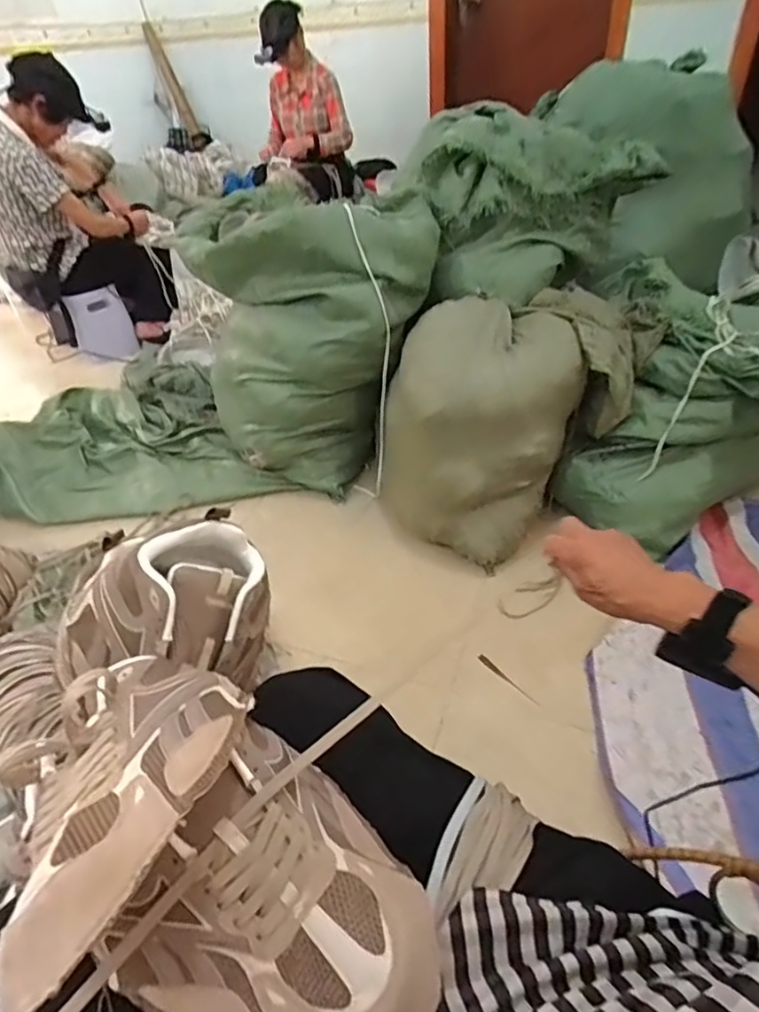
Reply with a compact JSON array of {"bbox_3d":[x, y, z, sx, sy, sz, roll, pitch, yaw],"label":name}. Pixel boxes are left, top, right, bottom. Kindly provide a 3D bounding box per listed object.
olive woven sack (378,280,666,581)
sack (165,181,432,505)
[{"bbox_3d":[0.312,-0.199,1.280,0.588,0.418,0.346,-23,43,-20],"label":"olive woven sack"},{"bbox_3d":[-0.159,-0.398,1.416,0.576,0.602,0.382,1,40,7],"label":"sack"}]

